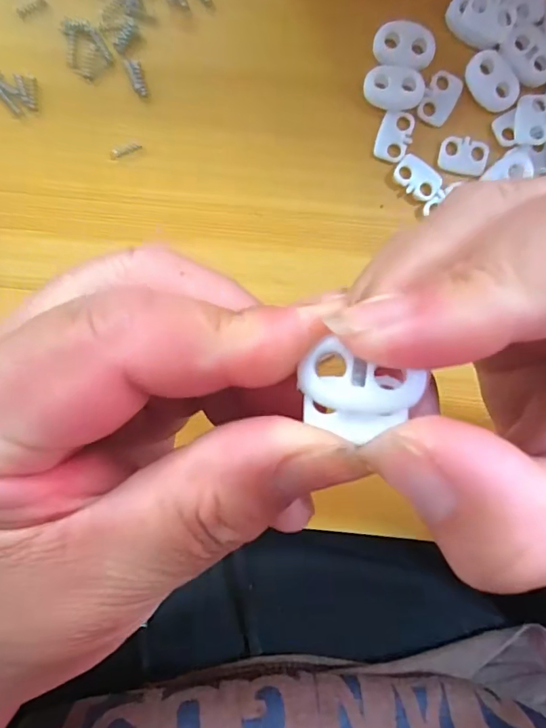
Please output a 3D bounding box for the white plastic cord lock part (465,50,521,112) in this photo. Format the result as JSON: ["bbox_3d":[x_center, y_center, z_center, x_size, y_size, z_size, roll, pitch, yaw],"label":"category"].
[{"bbox_3d":[0.081,-0.104,0.184,0.014,0.004,0.022,-39,96,8],"label":"white plastic cord lock part"}]

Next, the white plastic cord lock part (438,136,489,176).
[{"bbox_3d":[0.073,-0.080,0.189,0.018,0.004,0.013,14,99,0],"label":"white plastic cord lock part"}]

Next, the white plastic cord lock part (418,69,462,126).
[{"bbox_3d":[0.063,-0.100,0.187,0.012,0.004,0.018,26,99,-2],"label":"white plastic cord lock part"}]

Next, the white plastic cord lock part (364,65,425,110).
[{"bbox_3d":[0.045,-0.103,0.186,0.022,0.004,0.014,8,99,1],"label":"white plastic cord lock part"}]

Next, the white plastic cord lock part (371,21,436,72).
[{"bbox_3d":[0.048,-0.117,0.181,0.022,0.004,0.015,6,99,1],"label":"white plastic cord lock part"}]

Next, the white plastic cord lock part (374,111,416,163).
[{"bbox_3d":[0.047,-0.087,0.190,0.013,0.004,0.019,16,99,0],"label":"white plastic cord lock part"}]

